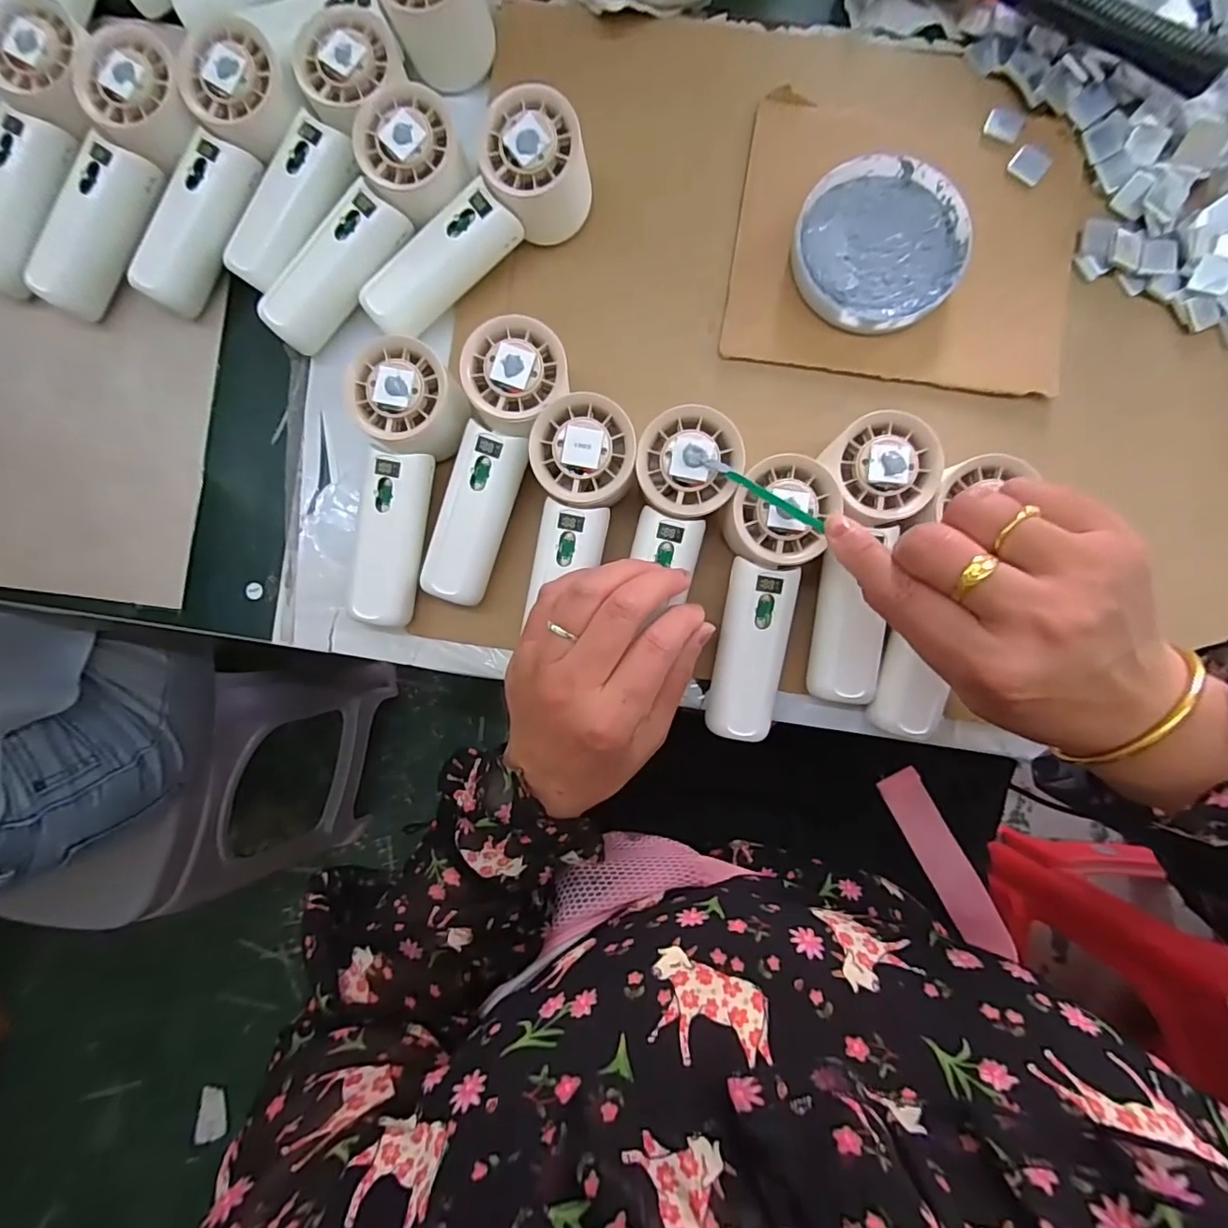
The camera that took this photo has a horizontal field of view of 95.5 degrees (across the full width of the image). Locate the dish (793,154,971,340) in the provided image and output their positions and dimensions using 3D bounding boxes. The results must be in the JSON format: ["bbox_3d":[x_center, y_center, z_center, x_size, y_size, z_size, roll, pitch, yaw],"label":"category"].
[{"bbox_3d":[0.161,-0.223,0.341,0.097,0.017,0.100,0,86,1],"label":"dish"}]

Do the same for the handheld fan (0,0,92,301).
[{"bbox_3d":[-0.342,-0.269,0.331,0.057,0.051,0.156,26,89,2],"label":"handheld fan"}]

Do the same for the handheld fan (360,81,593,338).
[{"bbox_3d":[-0.079,-0.221,0.327,0.056,0.055,0.152,43,90,3],"label":"handheld fan"}]

